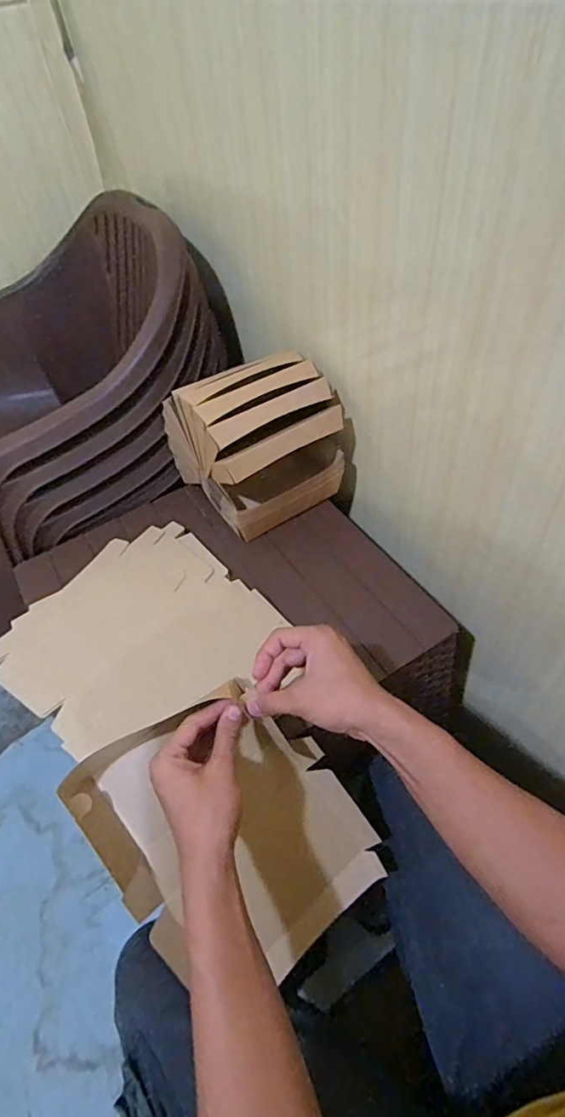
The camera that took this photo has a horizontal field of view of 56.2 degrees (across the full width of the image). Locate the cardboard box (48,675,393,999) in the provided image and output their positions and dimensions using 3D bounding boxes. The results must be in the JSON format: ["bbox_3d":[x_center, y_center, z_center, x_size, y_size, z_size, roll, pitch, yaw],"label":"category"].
[{"bbox_3d":[-0.044,0.271,0.523,0.220,0.069,0.283,-34,92,-21],"label":"cardboard box"}]

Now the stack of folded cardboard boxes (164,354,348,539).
[{"bbox_3d":[-0.035,-0.184,0.763,0.215,0.170,0.204,-25,52,-15],"label":"stack of folded cardboard boxes"}]

